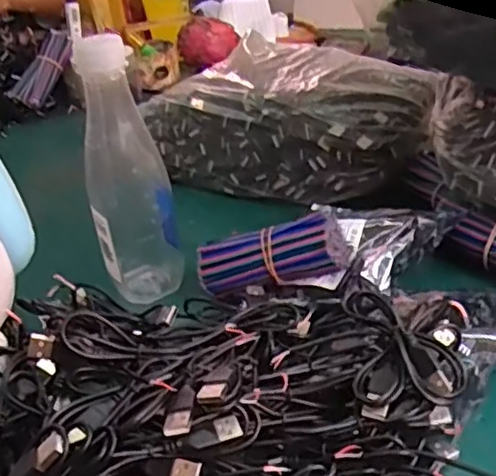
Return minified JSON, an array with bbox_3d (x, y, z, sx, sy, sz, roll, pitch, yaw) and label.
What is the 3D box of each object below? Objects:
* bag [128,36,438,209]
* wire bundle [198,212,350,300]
[{"bbox_3d":[0.044,-0.127,0.658,0.277,0.096,0.184,6,33,19],"label":"bag"},{"bbox_3d":[0.016,0.015,0.465,0.100,0.038,0.029,-14,28,20],"label":"wire bundle"}]

